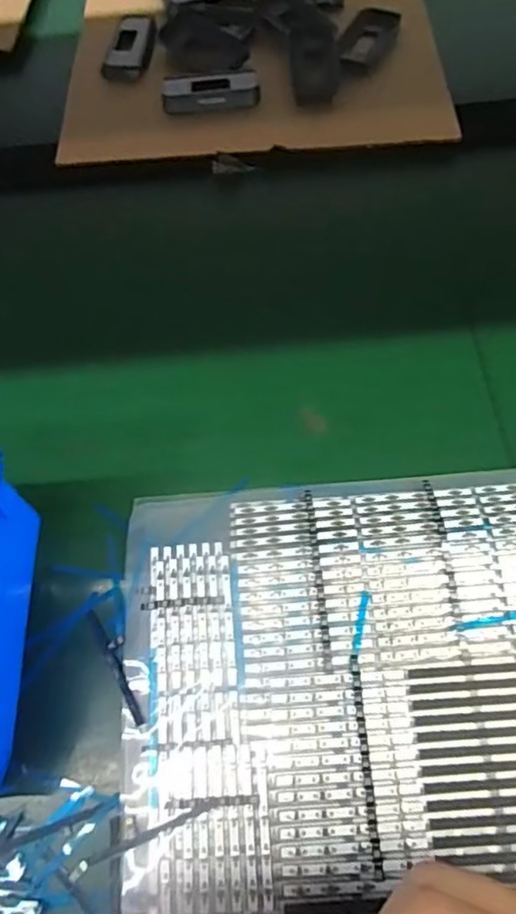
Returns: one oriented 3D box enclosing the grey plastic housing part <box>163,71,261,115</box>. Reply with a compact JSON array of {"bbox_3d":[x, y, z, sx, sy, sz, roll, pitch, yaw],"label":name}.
[{"bbox_3d":[-0.036,-0.282,0.457,0.073,0.011,0.031,-6,65,0],"label":"grey plastic housing part"}]

